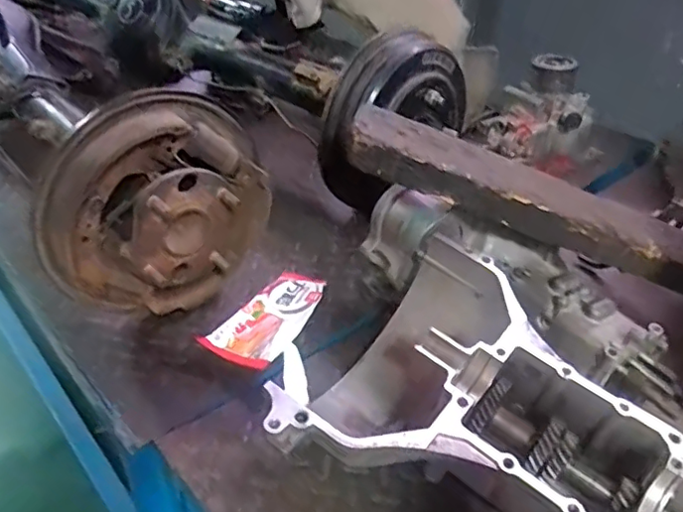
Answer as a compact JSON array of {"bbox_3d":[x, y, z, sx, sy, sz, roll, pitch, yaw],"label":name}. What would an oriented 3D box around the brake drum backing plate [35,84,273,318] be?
[{"bbox_3d":[-0.192,-0.040,0.679,0.267,0.254,0.093,-27,45,-34],"label":"brake drum backing plate"}]

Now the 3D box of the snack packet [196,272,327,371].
[{"bbox_3d":[-0.082,0.072,0.718,0.085,0.018,0.169,19,39,23],"label":"snack packet"}]

